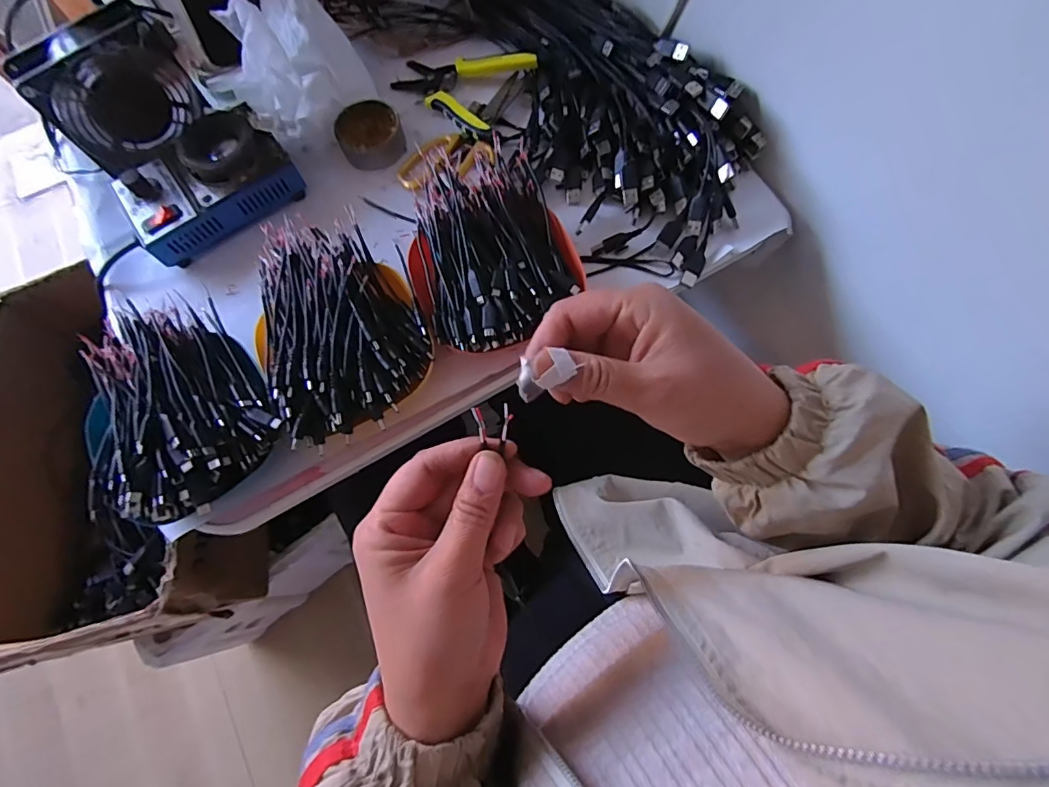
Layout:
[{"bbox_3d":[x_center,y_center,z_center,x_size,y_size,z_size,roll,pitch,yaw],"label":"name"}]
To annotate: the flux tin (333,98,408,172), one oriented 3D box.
[{"bbox_3d":[-0.155,-0.261,0.506,0.063,0.025,0.057,-19,72,-4],"label":"flux tin"}]

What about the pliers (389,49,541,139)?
[{"bbox_3d":[-0.069,-0.324,0.516,0.142,0.019,0.108,31,76,12],"label":"pliers"}]

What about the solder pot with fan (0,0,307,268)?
[{"bbox_3d":[-0.334,-0.245,0.459,0.148,0.099,0.199,-39,74,-10],"label":"solder pot with fan"}]

